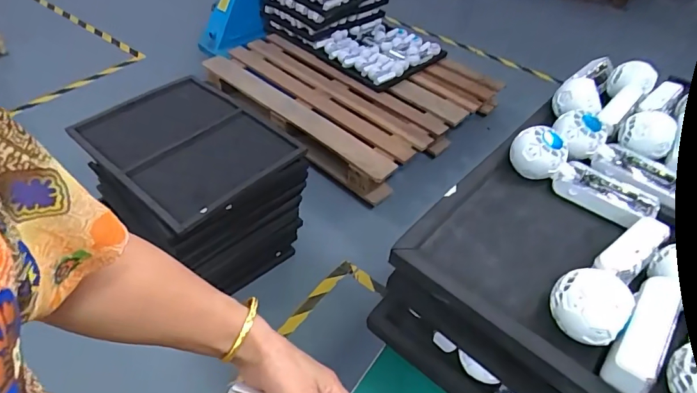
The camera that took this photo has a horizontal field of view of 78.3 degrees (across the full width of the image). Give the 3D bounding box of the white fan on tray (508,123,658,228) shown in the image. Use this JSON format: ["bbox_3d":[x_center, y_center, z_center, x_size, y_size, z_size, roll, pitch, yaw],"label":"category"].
[{"bbox_3d":[0.279,-0.026,0.509,0.171,0.049,0.076,36,52,25],"label":"white fan on tray"}]

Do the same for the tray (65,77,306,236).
[{"bbox_3d":[-0.489,-0.162,1.288,0.618,0.096,0.429,35,52,25],"label":"tray"}]

